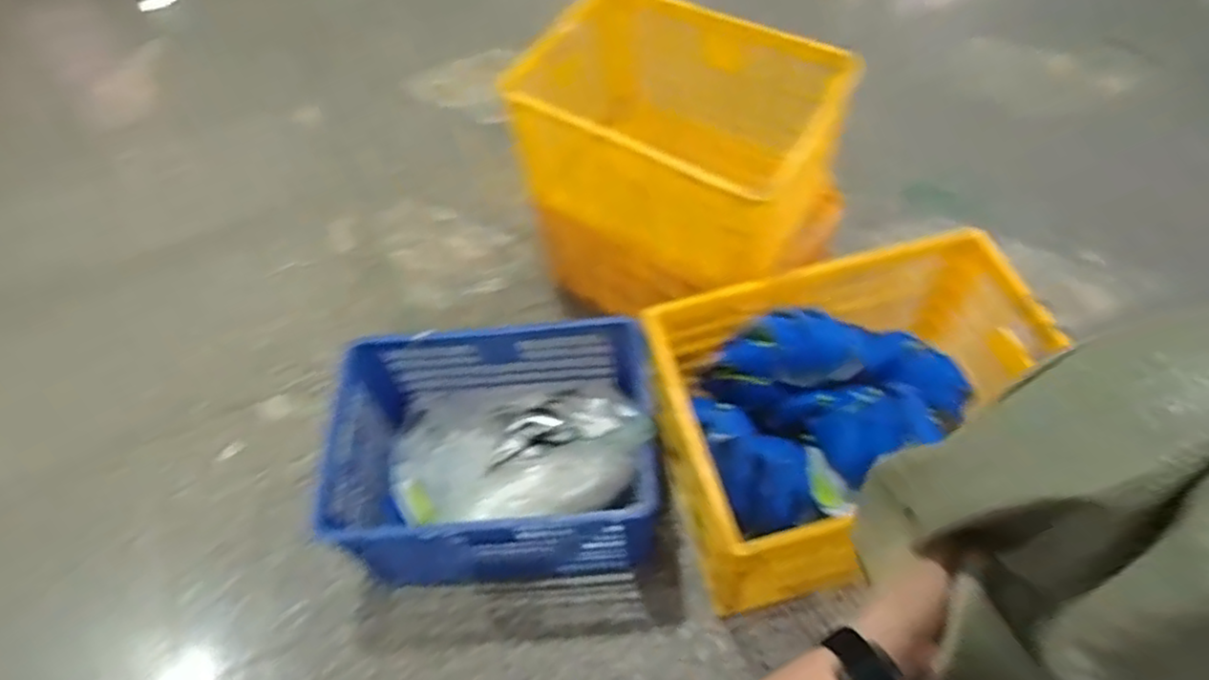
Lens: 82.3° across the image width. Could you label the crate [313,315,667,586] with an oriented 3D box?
[{"bbox_3d":[-0.204,0.238,1.411,0.605,0.282,0.429,-7,56,0],"label":"crate"}]

